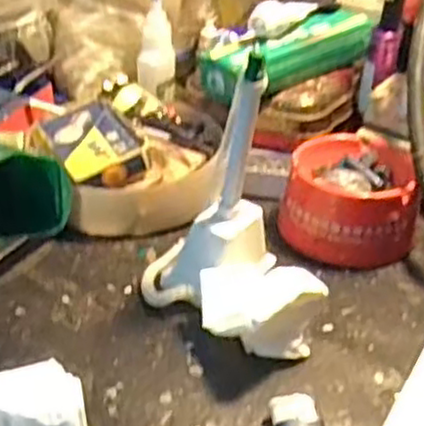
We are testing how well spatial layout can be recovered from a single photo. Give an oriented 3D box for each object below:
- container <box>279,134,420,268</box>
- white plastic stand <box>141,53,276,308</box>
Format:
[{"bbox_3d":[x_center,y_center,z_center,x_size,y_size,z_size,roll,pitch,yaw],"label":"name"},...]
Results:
[{"bbox_3d":[0.085,-0.011,0.462,0.077,0.047,0.084,2,35,-1],"label":"container"},{"bbox_3d":[0.000,-0.012,0.383,0.067,0.128,0.045,5,35,3],"label":"white plastic stand"}]

